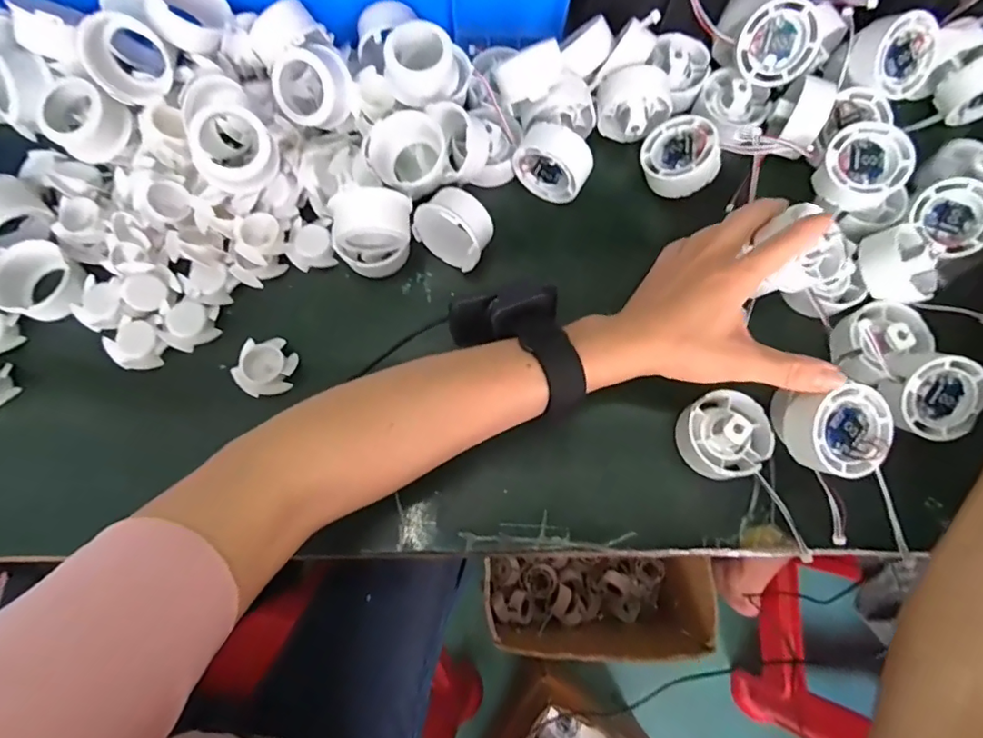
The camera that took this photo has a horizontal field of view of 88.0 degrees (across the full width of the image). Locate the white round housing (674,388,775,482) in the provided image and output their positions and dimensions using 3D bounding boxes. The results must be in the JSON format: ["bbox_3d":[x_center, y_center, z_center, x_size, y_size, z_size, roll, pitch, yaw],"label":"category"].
[{"bbox_3d":[0.154,0.042,0.331,0.054,0.029,0.054,0,75,-1],"label":"white round housing"}]

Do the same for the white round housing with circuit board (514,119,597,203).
[{"bbox_3d":[0.046,-0.152,0.379,0.053,0.046,0.027,27,76,6],"label":"white round housing with circuit board"}]

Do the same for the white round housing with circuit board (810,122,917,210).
[{"bbox_3d":[0.262,-0.141,0.362,0.056,0.024,0.056,-1,86,12],"label":"white round housing with circuit board"}]

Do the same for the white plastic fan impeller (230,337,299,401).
[{"bbox_3d":[-0.155,-0.001,0.349,0.036,0.016,0.038,0,75,-1],"label":"white plastic fan impeller"}]

